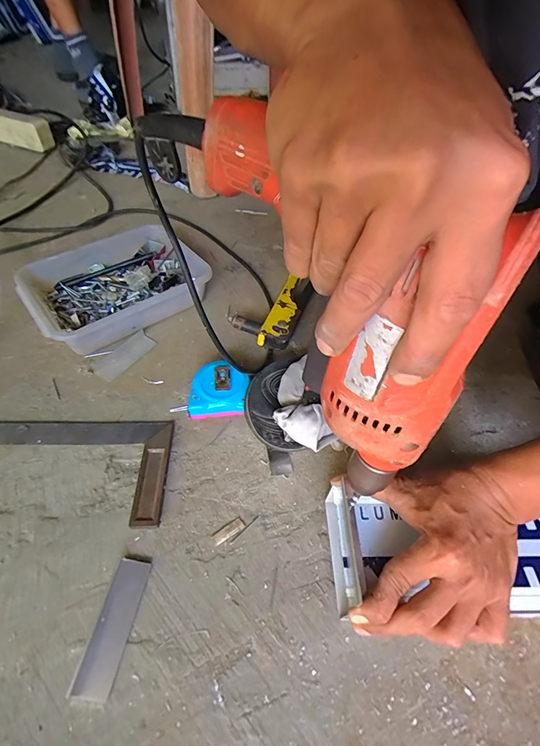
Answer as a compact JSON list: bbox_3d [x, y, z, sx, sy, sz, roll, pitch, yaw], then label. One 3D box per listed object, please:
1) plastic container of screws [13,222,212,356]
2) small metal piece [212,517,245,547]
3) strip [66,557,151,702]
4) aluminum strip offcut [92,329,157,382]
[{"bbox_3d":[-0.218,-0.118,0.530,0.217,0.056,0.182,-31,59,-25],"label":"plastic container of screws"},{"bbox_3d":[-0.040,0.151,0.358,0.032,0.004,0.013,-28,58,-23],"label":"small metal piece"},{"bbox_3d":[-0.128,0.204,0.306,0.028,0.009,0.096,10,52,5],"label":"strip"},{"bbox_3d":[-0.188,-0.024,0.485,0.035,0.009,0.081,32,57,21],"label":"aluminum strip offcut"}]

